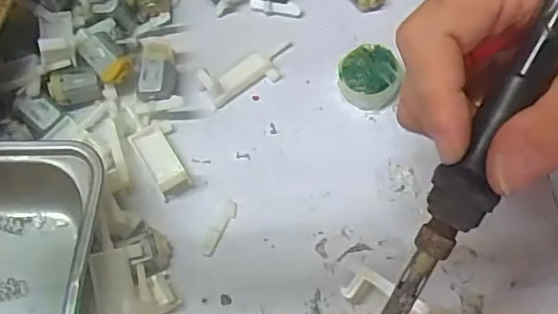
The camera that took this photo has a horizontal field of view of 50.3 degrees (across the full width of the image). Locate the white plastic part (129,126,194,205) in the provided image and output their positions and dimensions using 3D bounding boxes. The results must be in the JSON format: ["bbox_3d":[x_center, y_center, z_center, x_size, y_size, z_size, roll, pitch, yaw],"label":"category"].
[{"bbox_3d":[-0.063,0.002,0.318,0.018,0.011,0.042,-31,66,-11],"label":"white plastic part"}]

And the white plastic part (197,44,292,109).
[{"bbox_3d":[-0.017,-0.051,0.339,0.056,0.014,0.022,-27,65,-9],"label":"white plastic part"}]

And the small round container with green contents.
[{"bbox_3d":[0.048,-0.044,0.328,0.029,0.020,0.031,-2,64,3],"label":"small round container with green contents"}]

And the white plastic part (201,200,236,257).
[{"bbox_3d":[-0.031,0.036,0.303,0.008,0.004,0.031,25,68,15],"label":"white plastic part"}]

